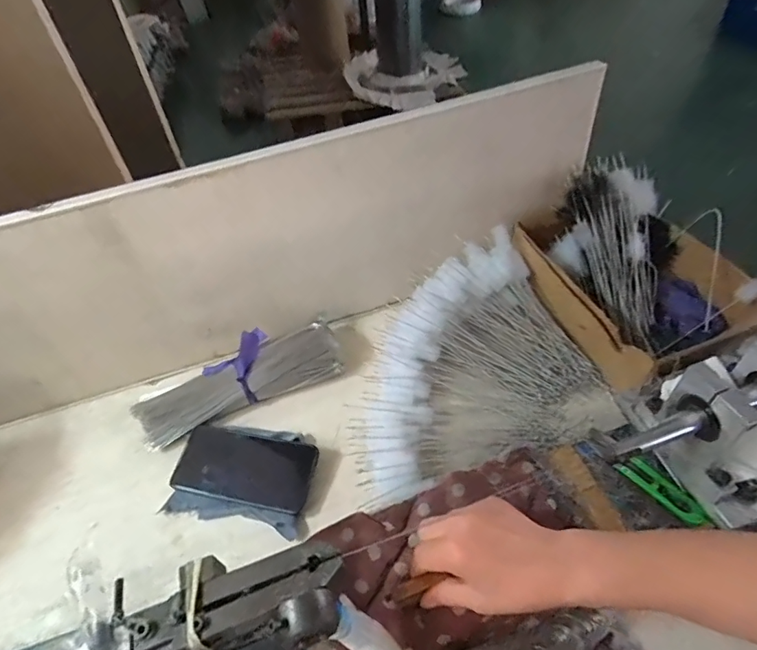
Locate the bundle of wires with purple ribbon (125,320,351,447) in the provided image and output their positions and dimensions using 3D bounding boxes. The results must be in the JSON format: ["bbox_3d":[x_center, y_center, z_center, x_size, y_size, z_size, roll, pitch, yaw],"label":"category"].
[{"bbox_3d":[-0.174,0.068,0.598,0.254,0.064,0.074,-20,48,-13],"label":"bundle of wires with purple ribbon"}]

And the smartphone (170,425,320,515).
[{"bbox_3d":[-0.154,0.163,0.541,0.156,0.013,0.077,9,59,9],"label":"smartphone"}]

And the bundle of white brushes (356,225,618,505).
[{"bbox_3d":[0.098,0.038,0.578,0.306,0.086,0.267,-18,48,-11],"label":"bundle of white brushes"}]

